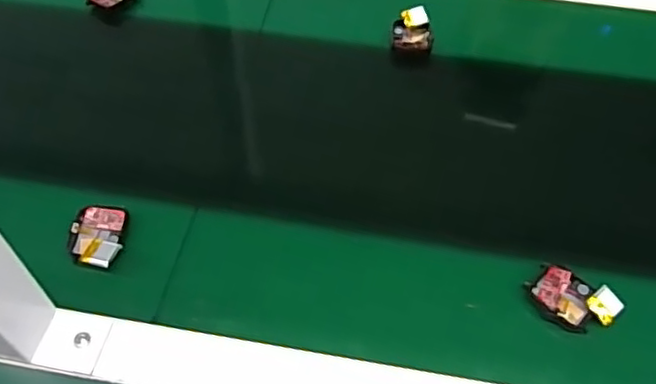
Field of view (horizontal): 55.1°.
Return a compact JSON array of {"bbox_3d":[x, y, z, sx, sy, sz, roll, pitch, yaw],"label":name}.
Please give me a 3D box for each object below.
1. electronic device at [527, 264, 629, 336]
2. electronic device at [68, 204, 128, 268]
[{"bbox_3d":[0.165,0.074,0.424,0.056,0.017,0.036,29,59,19],"label":"electronic device"},{"bbox_3d":[-0.165,0.031,0.449,0.039,0.014,0.054,2,54,0],"label":"electronic device"}]

